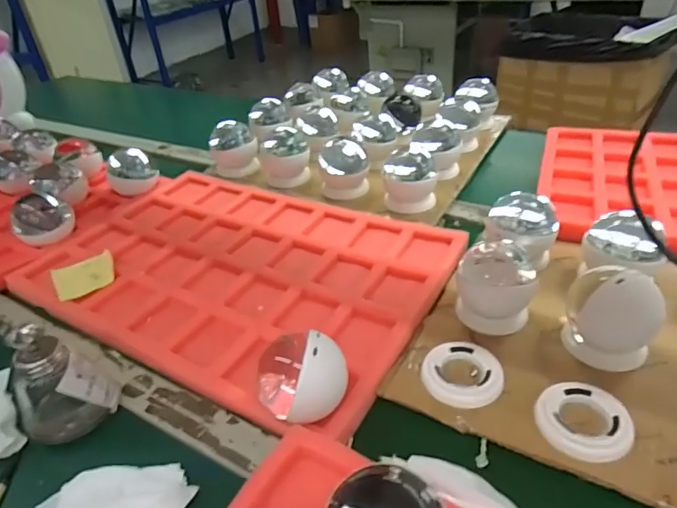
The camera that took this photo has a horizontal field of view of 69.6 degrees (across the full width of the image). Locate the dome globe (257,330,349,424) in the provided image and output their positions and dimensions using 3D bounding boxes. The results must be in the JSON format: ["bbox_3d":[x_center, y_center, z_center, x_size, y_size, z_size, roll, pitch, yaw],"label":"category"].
[{"bbox_3d":[-0.032,0.101,0.413,0.062,0.064,0.063,-4,35,3],"label":"dome globe"}]

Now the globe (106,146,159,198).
[{"bbox_3d":[-0.328,-0.132,0.774,0.077,0.062,0.060,-18,36,-20],"label":"globe"}]

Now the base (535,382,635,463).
[{"bbox_3d":[0.200,0.135,0.398,0.070,0.012,0.069,-4,35,3],"label":"base"}]

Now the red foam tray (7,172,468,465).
[{"bbox_3d":[-0.127,0.011,0.605,0.487,0.026,0.348,18,42,30],"label":"red foam tray"}]

